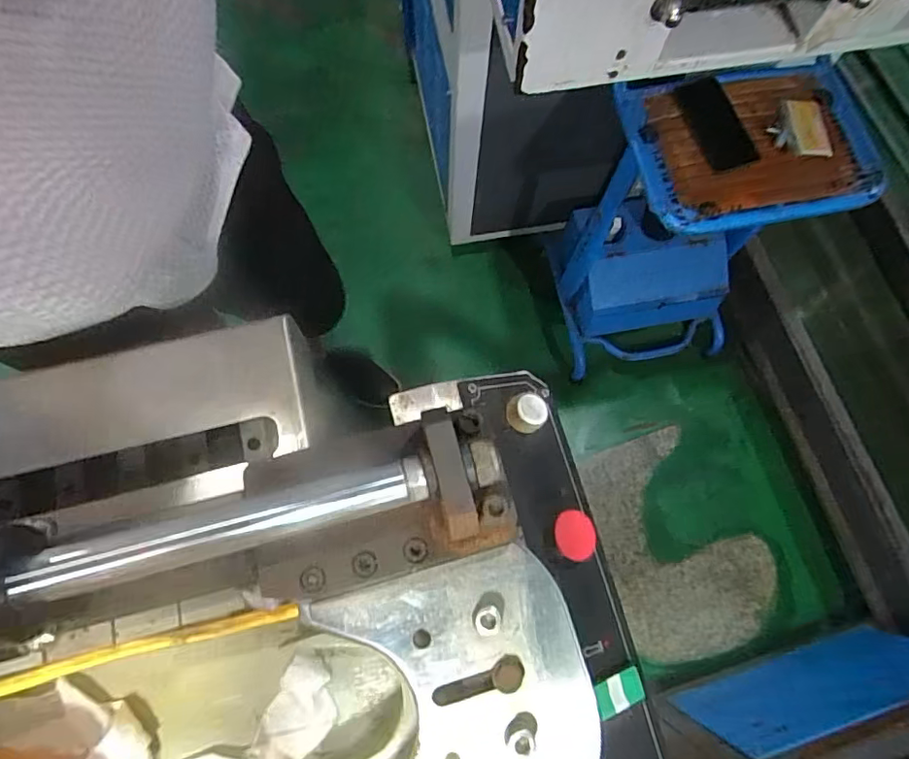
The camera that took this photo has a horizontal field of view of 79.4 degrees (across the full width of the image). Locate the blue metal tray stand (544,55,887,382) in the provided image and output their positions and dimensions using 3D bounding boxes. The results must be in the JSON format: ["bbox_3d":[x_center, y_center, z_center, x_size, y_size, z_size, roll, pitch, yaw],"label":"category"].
[{"bbox_3d":[0.428,-0.271,1.043,0.344,0.563,0.309,-9,74,-4],"label":"blue metal tray stand"}]

